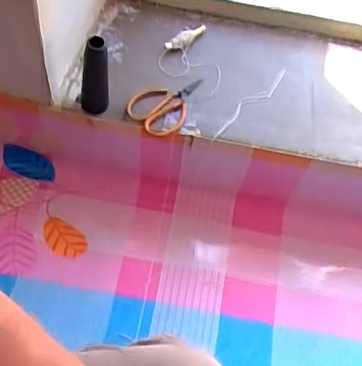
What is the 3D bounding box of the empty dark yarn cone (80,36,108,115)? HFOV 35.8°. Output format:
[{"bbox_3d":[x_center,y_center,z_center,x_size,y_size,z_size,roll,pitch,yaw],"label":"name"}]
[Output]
[{"bbox_3d":[-0.117,-0.137,0.752,0.041,0.134,0.032,-5,61,-9],"label":"empty dark yarn cone"}]

